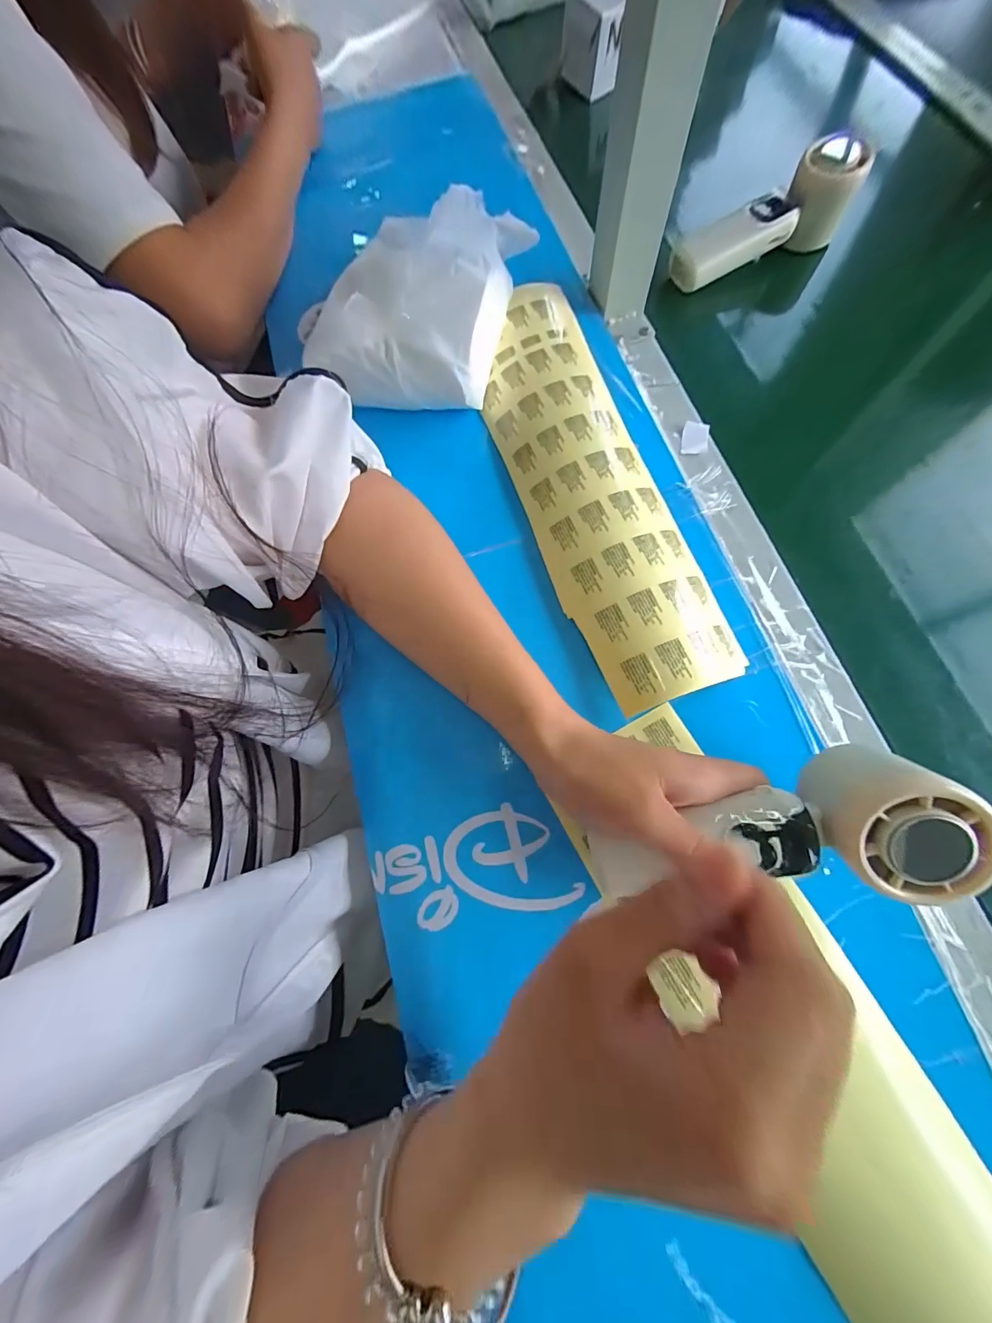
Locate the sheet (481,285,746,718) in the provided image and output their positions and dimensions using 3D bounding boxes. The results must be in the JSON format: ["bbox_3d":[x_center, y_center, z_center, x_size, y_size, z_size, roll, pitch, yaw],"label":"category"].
[{"bbox_3d":[0.069,-0.140,0.314,0.105,0.027,0.352,-17,73,-5],"label":"sheet"}]

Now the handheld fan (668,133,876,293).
[{"bbox_3d":[0.237,-0.390,0.373,0.160,0.068,0.060,-26,74,-8],"label":"handheld fan"}]

